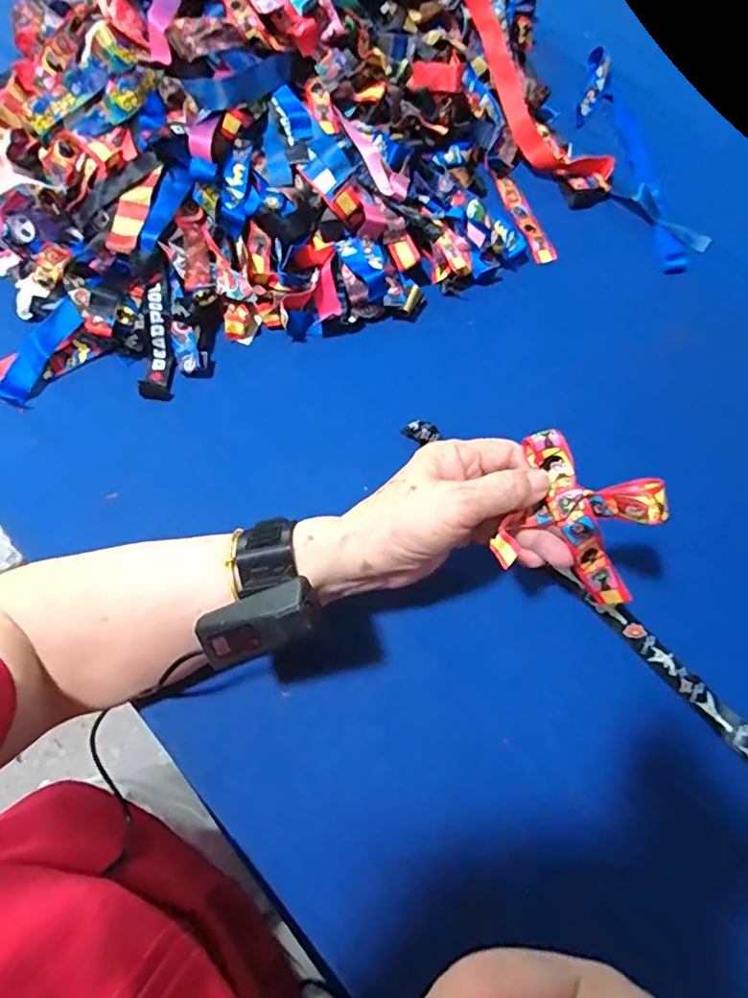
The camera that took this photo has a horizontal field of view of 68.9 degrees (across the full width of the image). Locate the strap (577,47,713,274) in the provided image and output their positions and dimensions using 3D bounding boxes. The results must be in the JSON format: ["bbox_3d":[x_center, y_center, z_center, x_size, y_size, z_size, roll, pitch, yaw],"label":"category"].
[{"bbox_3d":[0.268,-0.352,0.565,0.068,0.024,0.296,-10,70,-6],"label":"strap"}]

